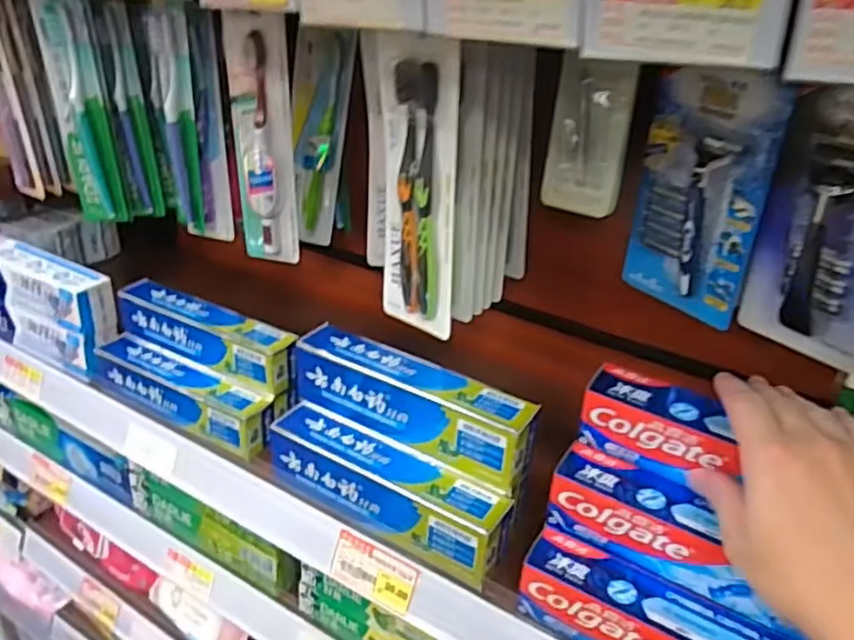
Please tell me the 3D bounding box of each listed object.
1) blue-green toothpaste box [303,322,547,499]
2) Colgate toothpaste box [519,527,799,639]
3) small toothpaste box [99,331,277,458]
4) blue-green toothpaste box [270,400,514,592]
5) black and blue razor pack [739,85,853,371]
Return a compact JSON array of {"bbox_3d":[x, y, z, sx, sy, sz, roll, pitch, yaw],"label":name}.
[{"bbox_3d":[-0.012,0.063,0.504,0.190,0.058,0.040,19,33,26],"label":"blue-green toothpaste box"},{"bbox_3d":[0.156,0.195,0.405,0.198,0.048,0.041,19,33,26],"label":"Colgate toothpaste box"},{"bbox_3d":[-0.220,0.061,0.598,0.191,0.042,0.042,18,33,24],"label":"small toothpaste box"},{"bbox_3d":[-0.032,0.123,0.499,0.190,0.049,0.044,19,33,25],"label":"blue-green toothpaste box"},{"bbox_3d":[0.249,-0.048,0.414,0.033,0.182,0.095,-27,41,-28],"label":"black and blue razor pack"}]

